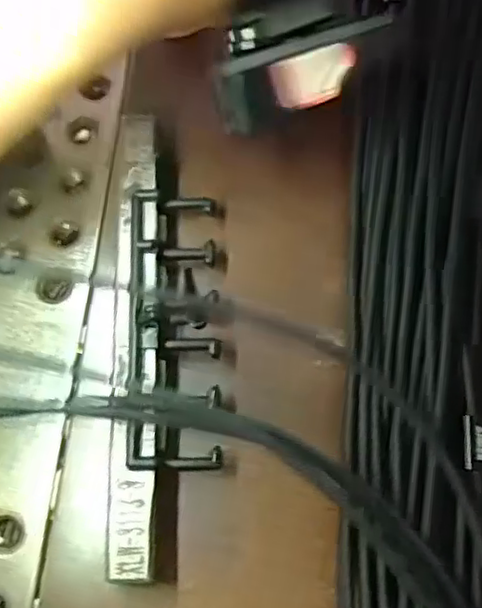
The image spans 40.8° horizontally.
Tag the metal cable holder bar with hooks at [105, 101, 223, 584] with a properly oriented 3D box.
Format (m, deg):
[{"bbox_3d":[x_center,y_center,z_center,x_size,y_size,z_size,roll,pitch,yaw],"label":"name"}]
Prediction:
[{"bbox_3d":[-0.028,0.009,0.246,0.037,0.021,0.172,-3,70,2],"label":"metal cable holder bar with hooks"}]

